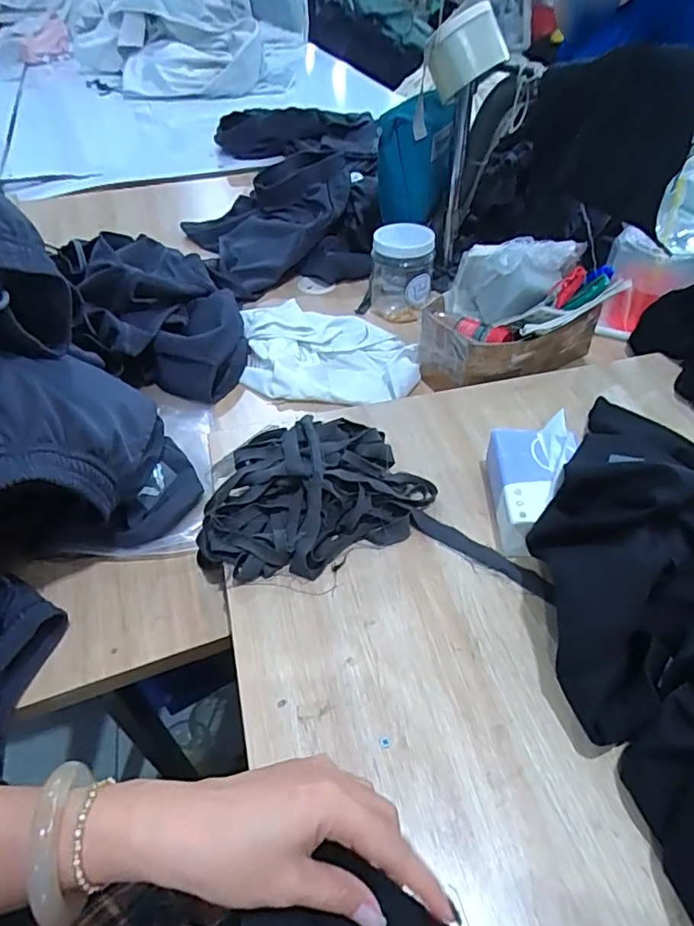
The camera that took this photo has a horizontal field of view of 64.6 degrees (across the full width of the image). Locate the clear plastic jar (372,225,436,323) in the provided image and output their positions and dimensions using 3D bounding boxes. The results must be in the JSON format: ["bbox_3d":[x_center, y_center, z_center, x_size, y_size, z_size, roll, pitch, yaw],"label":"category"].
[{"bbox_3d":[0.084,-0.292,0.861,0.090,0.136,0.085,2,47,2],"label":"clear plastic jar"}]

